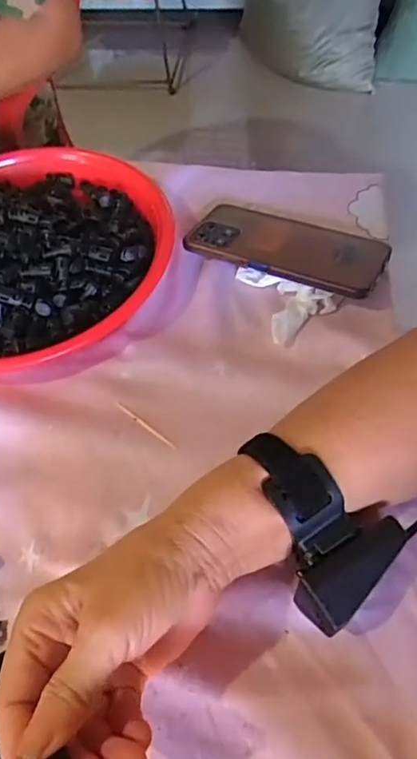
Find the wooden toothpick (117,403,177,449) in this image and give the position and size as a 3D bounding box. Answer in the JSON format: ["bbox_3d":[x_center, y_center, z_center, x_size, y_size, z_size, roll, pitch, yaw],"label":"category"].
[{"bbox_3d":[-0.045,0.032,0.390,0.057,0.004,0.004,35,67,23],"label":"wooden toothpick"}]

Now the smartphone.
[{"bbox_3d":[0.065,-0.115,0.464,0.164,0.011,0.075,20,53,19],"label":"smartphone"}]

